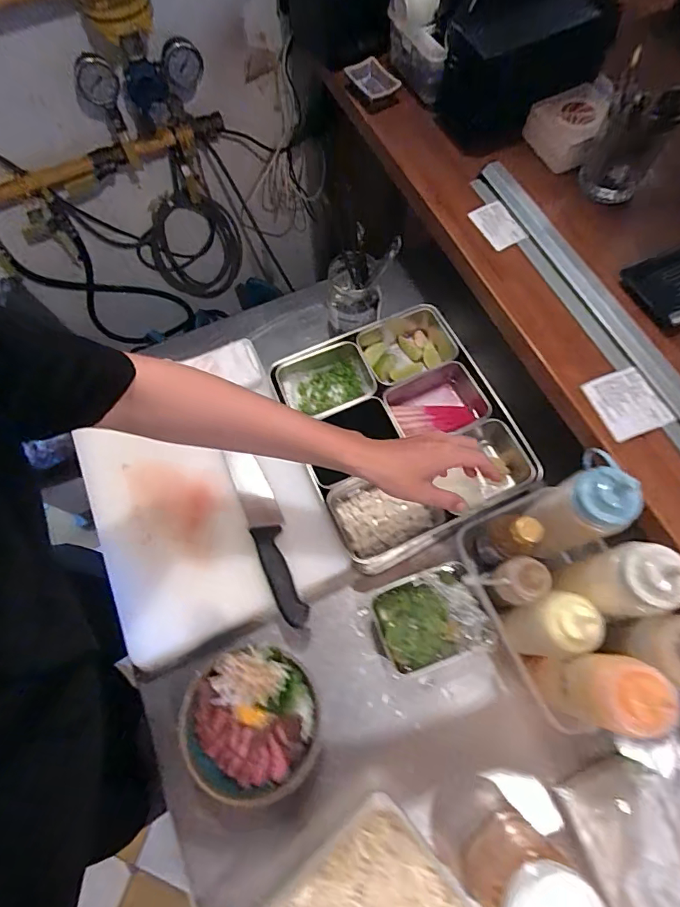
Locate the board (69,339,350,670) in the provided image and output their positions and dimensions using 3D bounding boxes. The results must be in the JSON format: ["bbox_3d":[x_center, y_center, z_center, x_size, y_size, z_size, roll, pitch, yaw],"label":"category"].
[{"bbox_3d":[-0.200,0.057,0.664,0.304,0.037,0.406,-23,69,-7],"label":"board"}]

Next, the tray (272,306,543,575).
[{"bbox_3d":[0.091,-0.041,0.695,0.298,0.069,0.355,-21,69,-7],"label":"tray"}]

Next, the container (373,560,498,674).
[{"bbox_3d":[0.114,0.209,0.593,0.125,0.054,0.107,-20,69,-6],"label":"container"}]

